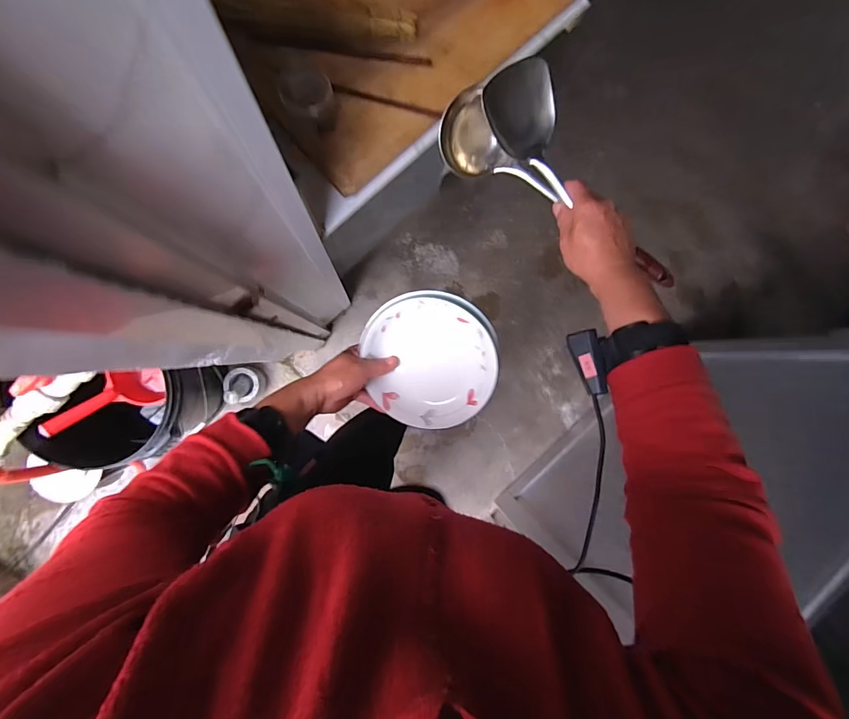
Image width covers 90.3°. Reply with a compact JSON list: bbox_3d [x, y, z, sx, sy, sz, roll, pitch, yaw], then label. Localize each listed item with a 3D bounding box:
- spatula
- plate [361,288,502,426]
[{"bbox_3d":[0.193,-0.209,0.512,0.095,0.040,0.315,-44,100,-4],"label":"spatula"},{"bbox_3d":[0.010,-0.001,0.568,0.171,0.032,0.179,4,109,11],"label":"plate"}]

